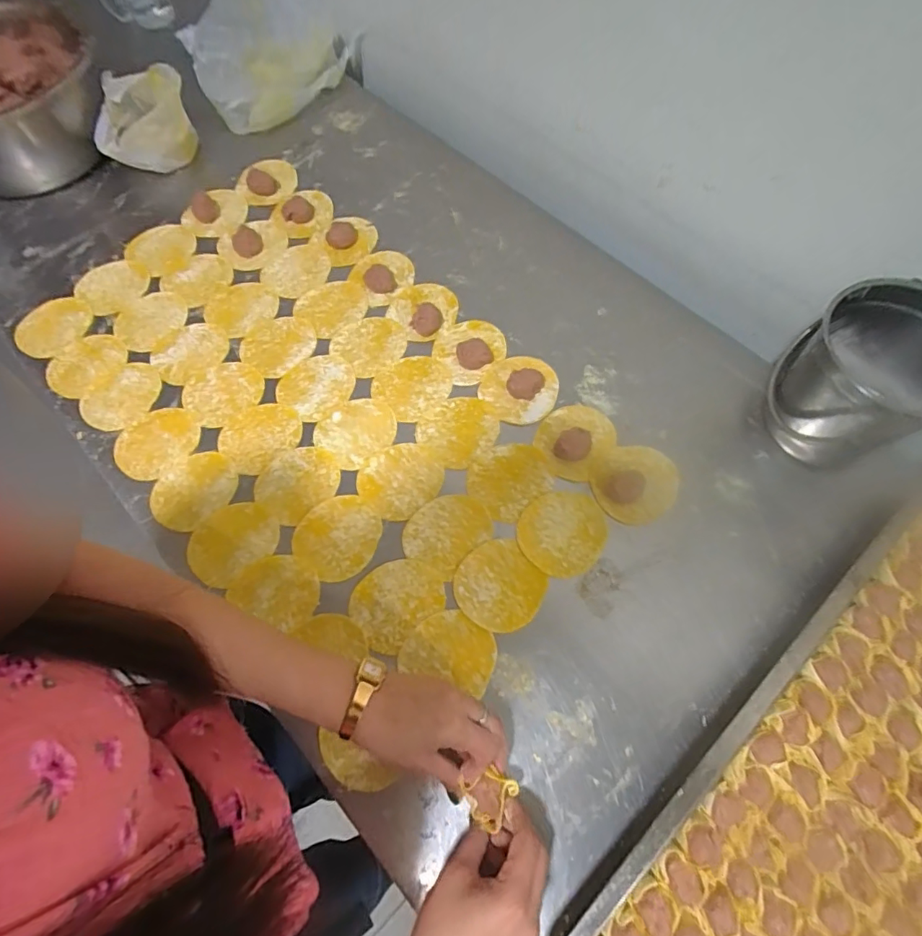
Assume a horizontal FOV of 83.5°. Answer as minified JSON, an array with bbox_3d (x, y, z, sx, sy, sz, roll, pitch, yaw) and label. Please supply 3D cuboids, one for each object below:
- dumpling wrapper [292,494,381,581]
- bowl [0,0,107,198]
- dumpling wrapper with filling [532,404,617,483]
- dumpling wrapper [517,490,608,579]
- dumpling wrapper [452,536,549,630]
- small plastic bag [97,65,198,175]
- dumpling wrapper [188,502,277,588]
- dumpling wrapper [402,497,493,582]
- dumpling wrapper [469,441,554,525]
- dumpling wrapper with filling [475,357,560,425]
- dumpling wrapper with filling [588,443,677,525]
[{"bbox_3d":[-0.120,0.067,0.509,0.078,0.004,0.081,0,67,1],"label":"dumpling wrapper"},{"bbox_3d":[-0.664,-0.514,0.718,0.297,0.136,0.309,0,67,1],"label":"bowl"},{"bbox_3d":[0.118,-0.033,0.535,0.072,0.015,0.088,38,72,16],"label":"dumpling wrapper with filling"},{"bbox_3d":[0.099,0.061,0.501,0.079,0.004,0.089,30,70,13],"label":"dumpling wrapper"},{"bbox_3d":[0.035,0.110,0.483,0.078,0.004,0.079,-36,71,-13],"label":"dumpling wrapper"},{"bbox_3d":[-0.431,-0.474,0.710,0.124,0.095,0.074,-2,67,0],"label":"small plastic bag"},{"bbox_3d":[-0.223,0.072,0.505,0.086,0.004,0.070,-41,72,-15],"label":"dumpling wrapper"},{"bbox_3d":[-0.013,0.060,0.505,0.068,0.004,0.085,42,74,17],"label":"dumpling wrapper"},{"bbox_3d":[0.050,0.010,0.528,0.081,0.005,0.072,-38,71,-14],"label":"dumpling wrapper"},{"bbox_3d":[0.065,-0.089,0.562,0.078,0.014,0.080,0,67,1],"label":"dumpling wrapper with filling"},{"bbox_3d":[0.175,0.012,0.513,0.077,0.016,0.088,39,73,16],"label":"dumpling wrapper with filling"}]

